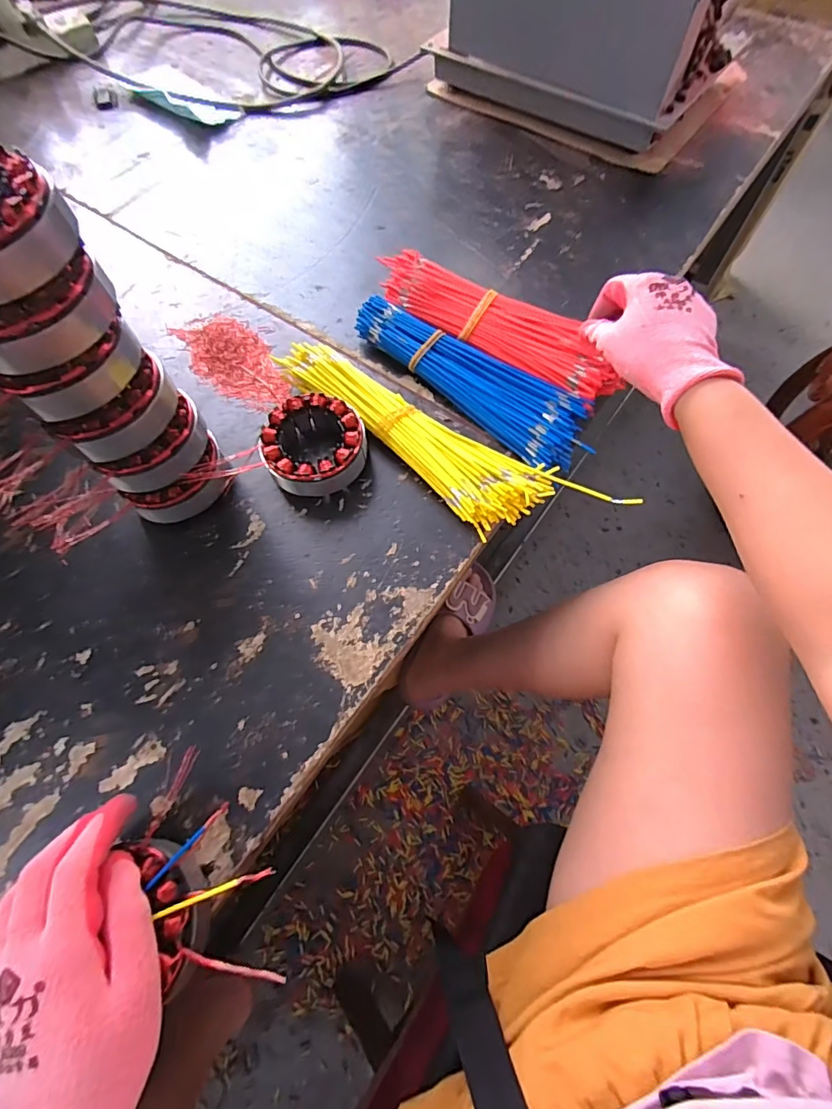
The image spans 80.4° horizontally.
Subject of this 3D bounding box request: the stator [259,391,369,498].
[{"bbox_3d":[-0.089,-0.093,0.428,0.085,0.040,0.084,0,66,0],"label":"stator"}]

